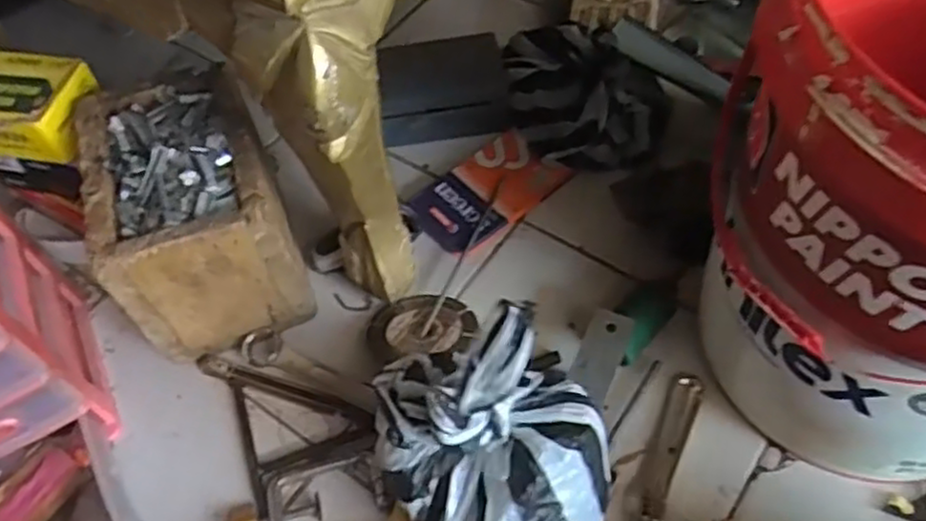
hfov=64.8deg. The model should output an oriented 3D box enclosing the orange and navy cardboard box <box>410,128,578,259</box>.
[{"bbox_3d":[0.023,-0.070,0.752,0.149,0.019,0.094,-38,62,-19],"label":"orange and navy cardboard box"}]

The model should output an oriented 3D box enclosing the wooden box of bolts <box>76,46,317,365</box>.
[{"bbox_3d":[-0.235,-0.040,0.663,0.137,0.170,0.189,-19,57,-9],"label":"wooden box of bolts"}]

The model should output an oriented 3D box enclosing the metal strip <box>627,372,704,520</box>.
[{"bbox_3d":[0.163,0.160,0.593,0.028,0.010,0.151,19,60,16],"label":"metal strip"}]

